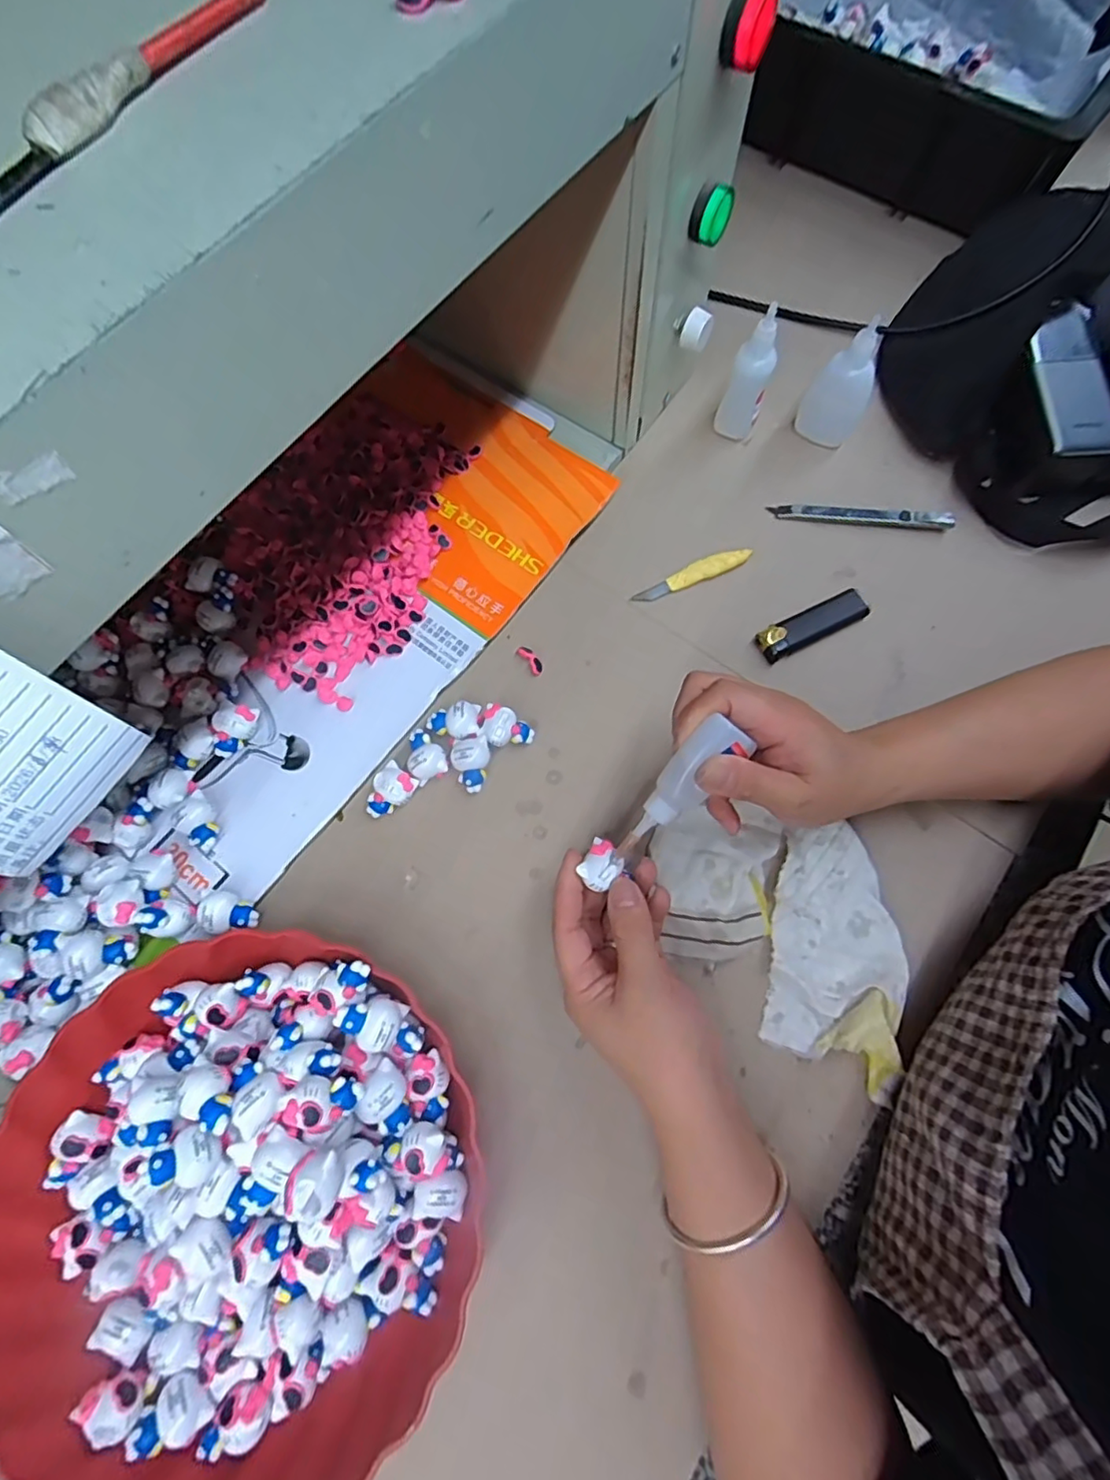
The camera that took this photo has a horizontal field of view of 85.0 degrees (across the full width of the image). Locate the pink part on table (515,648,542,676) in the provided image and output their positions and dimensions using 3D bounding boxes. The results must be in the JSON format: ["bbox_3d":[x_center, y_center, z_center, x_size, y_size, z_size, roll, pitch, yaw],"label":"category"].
[{"bbox_3d":[-0.017,-0.056,0.421,0.009,0.004,0.023,-37,78,-10],"label":"pink part on table"}]

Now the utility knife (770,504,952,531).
[{"bbox_3d":[0.227,-0.166,0.449,0.130,0.010,0.012,6,74,1],"label":"utility knife"}]

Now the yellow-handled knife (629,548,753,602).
[{"bbox_3d":[0.099,-0.120,0.438,0.090,0.011,0.017,-18,75,-5],"label":"yellow-handled knife"}]

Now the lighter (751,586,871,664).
[{"bbox_3d":[0.178,-0.080,0.419,0.080,0.009,0.024,-25,76,-7],"label":"lighter"}]

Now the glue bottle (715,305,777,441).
[{"bbox_3d":[0.142,-0.262,0.445,0.028,0.092,0.027,21,75,5],"label":"glue bottle"}]

